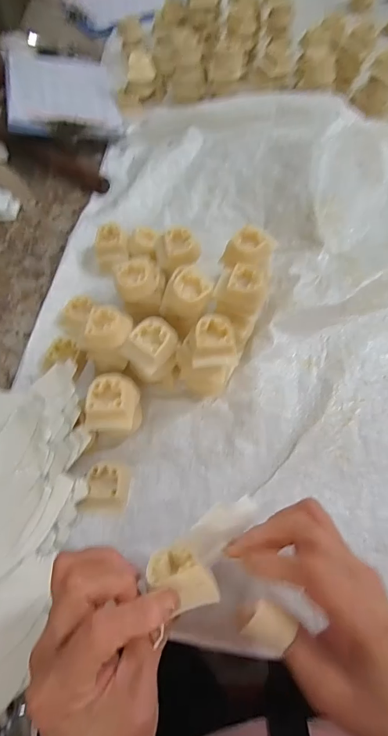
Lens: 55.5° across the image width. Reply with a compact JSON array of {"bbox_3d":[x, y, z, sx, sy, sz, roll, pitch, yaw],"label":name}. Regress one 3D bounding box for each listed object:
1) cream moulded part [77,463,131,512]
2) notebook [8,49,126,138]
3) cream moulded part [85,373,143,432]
[{"bbox_3d":[-0.074,0.100,0.311,0.038,0.014,0.037,1,65,0],"label":"cream moulded part"},{"bbox_3d":[-0.194,-0.411,0.543,0.148,0.014,0.245,-8,59,-17],"label":"notebook"},{"bbox_3d":[-0.064,0.028,0.296,0.042,0.018,0.042,5,65,2],"label":"cream moulded part"}]

